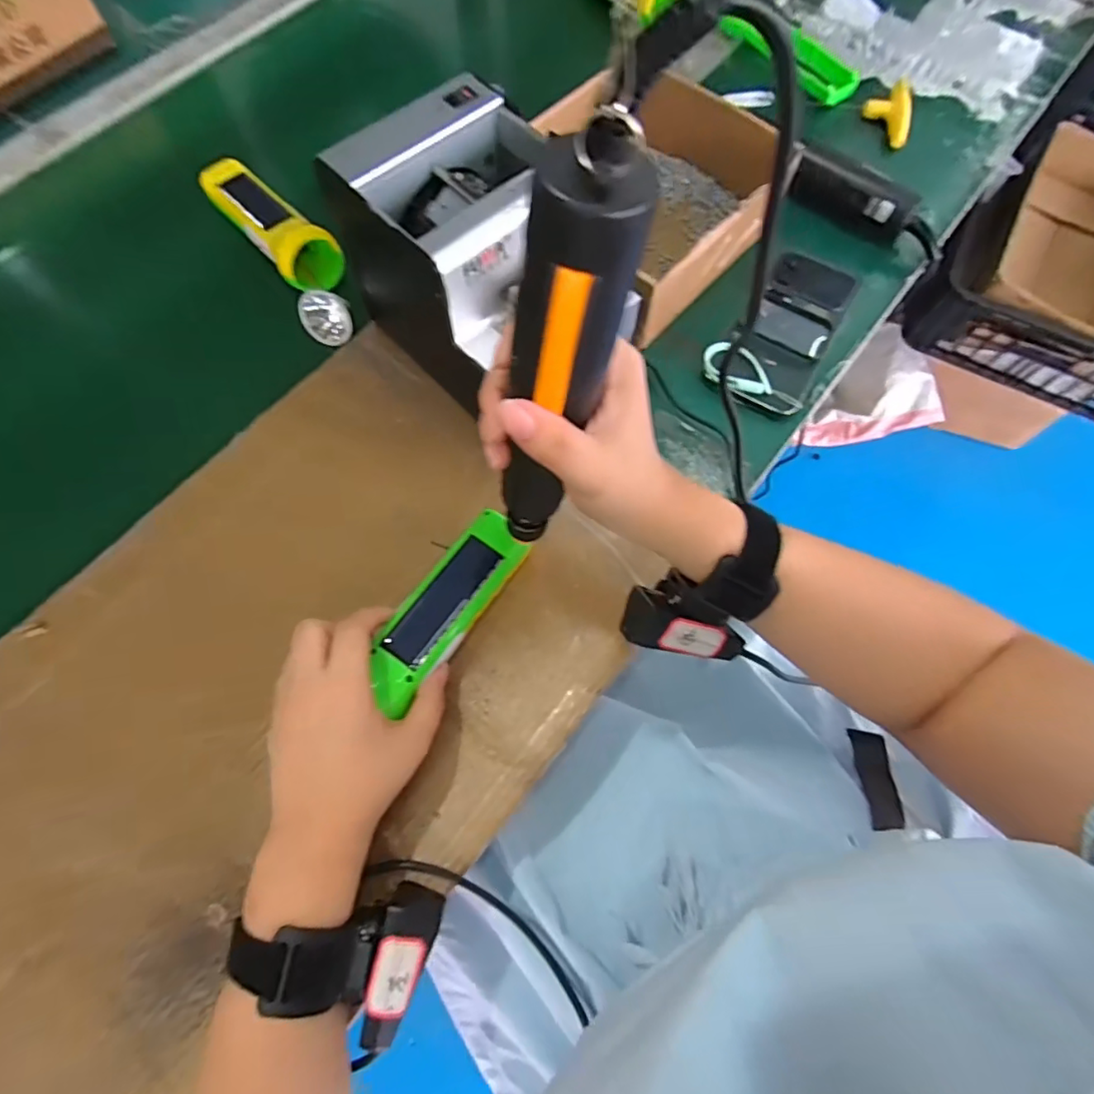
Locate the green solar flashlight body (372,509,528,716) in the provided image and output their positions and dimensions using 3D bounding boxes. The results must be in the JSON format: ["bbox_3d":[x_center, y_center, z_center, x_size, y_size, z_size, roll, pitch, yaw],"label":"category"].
[{"bbox_3d":[-0.065,0.039,0.376,0.039,0.033,0.135,30,67,13],"label":"green solar flashlight body"}]

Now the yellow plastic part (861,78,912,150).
[{"bbox_3d":[0.343,-0.442,0.576,0.044,0.019,0.094,16,70,7],"label":"yellow plastic part"}]

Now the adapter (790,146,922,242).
[{"bbox_3d":[0.274,-0.315,0.518,0.107,0.038,0.033,37,74,13],"label":"adapter"}]

